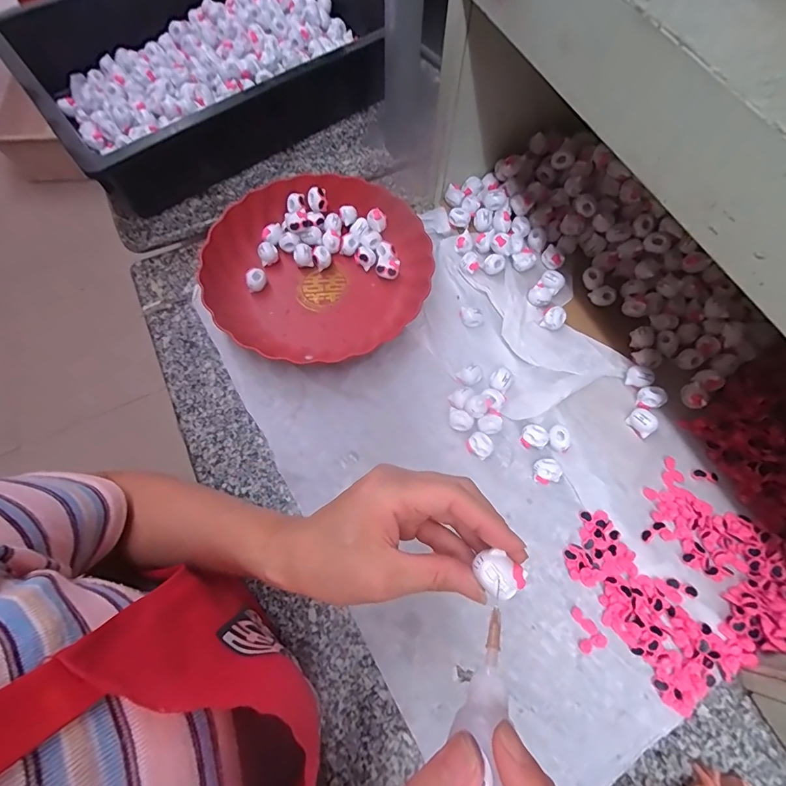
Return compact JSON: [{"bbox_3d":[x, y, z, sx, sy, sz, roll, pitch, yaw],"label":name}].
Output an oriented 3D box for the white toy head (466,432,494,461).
[{"bbox_3d":[0.086,0.052,0.409,0.024,0.021,0.019,43,73,15],"label":"white toy head"}]

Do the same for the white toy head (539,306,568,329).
[{"bbox_3d":[0.174,-0.081,0.445,0.023,0.019,0.024,0,68,-1],"label":"white toy head"}]

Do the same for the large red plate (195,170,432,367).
[{"bbox_3d":[-0.081,-0.142,0.469,0.236,0.048,0.224,0,68,-1],"label":"large red plate"}]

